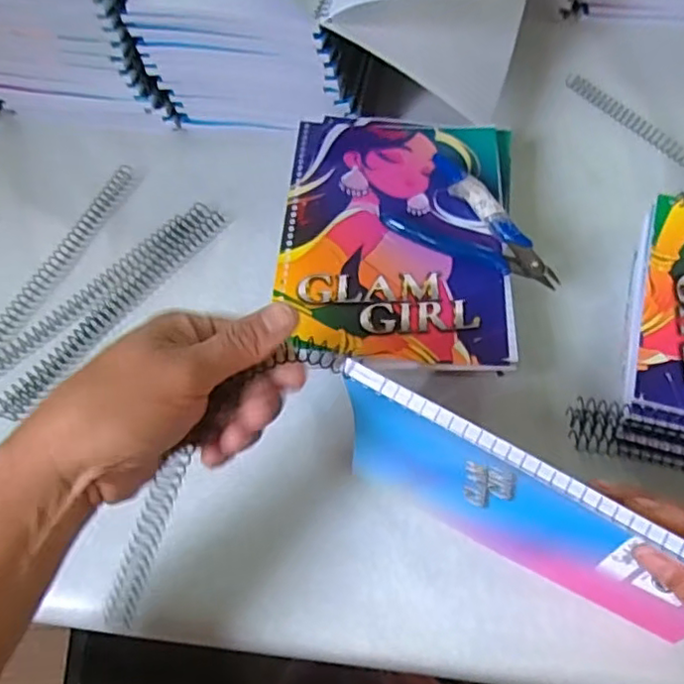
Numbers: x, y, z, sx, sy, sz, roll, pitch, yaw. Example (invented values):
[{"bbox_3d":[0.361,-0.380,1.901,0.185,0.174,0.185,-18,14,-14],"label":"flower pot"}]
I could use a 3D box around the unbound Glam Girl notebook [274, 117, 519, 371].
[{"bbox_3d":[0.038,-0.080,0.423,0.149,0.018,0.204,3,63,6],"label":"unbound Glam Girl notebook"}]

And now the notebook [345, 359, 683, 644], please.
[{"bbox_3d":[0.089,0.085,0.303,0.188,0.143,0.011,28,66,17],"label":"notebook"}]

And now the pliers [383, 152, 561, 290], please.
[{"bbox_3d":[0.093,-0.075,0.415,0.115,0.015,0.067,34,70,20],"label":"pliers"}]

